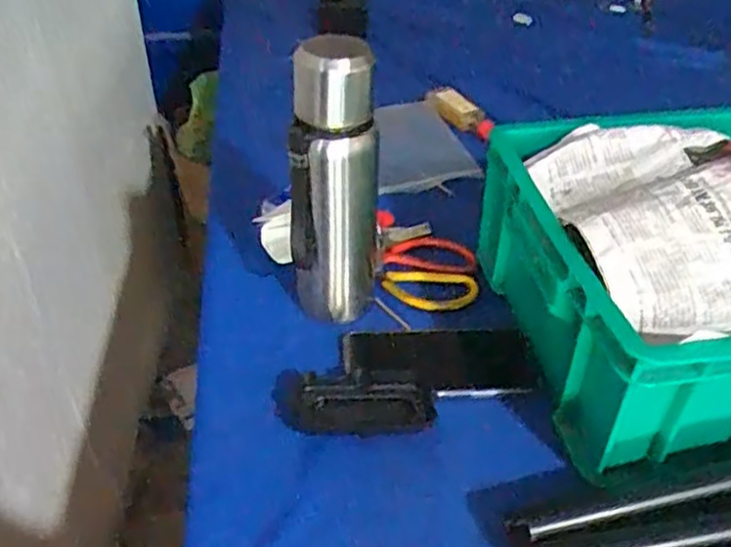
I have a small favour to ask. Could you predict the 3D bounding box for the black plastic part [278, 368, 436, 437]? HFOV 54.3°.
[{"bbox_3d":[-0.009,0.108,0.574,0.125,0.028,0.047,6,38,5],"label":"black plastic part"}]

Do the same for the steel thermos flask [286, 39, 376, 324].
[{"bbox_3d":[-0.025,-0.075,0.600,0.072,0.247,0.064,0,37,-2],"label":"steel thermos flask"}]

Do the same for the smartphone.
[{"bbox_3d":[0.063,0.072,0.611,0.158,0.008,0.083,-3,38,-7],"label":"smartphone"}]

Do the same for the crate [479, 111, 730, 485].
[{"bbox_3d":[0.347,-0.014,0.615,0.429,0.144,0.302,-5,38,-9],"label":"crate"}]

